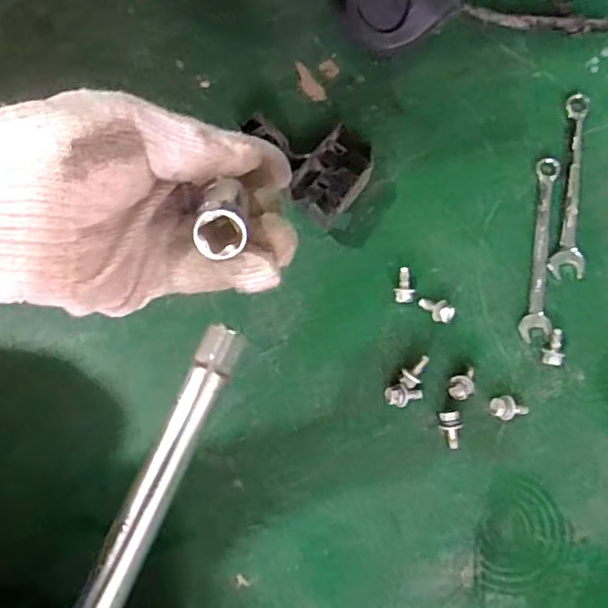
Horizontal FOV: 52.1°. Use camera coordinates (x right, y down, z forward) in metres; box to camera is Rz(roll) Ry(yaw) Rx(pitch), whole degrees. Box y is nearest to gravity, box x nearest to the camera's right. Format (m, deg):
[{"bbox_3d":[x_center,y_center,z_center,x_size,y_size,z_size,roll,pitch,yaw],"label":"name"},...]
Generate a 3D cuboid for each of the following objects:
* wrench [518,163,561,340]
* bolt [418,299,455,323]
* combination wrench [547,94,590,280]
[{"bbox_3d":[0.193,-0.046,0.502,0.020,0.005,0.161,10,71,6],"label":"wrench"},{"bbox_3d":[0.103,0.005,0.483,0.028,0.010,0.016,15,71,8],"label":"bolt"},{"bbox_3d":[0.227,-0.101,0.518,0.027,0.008,0.170,12,71,7],"label":"combination wrench"}]

